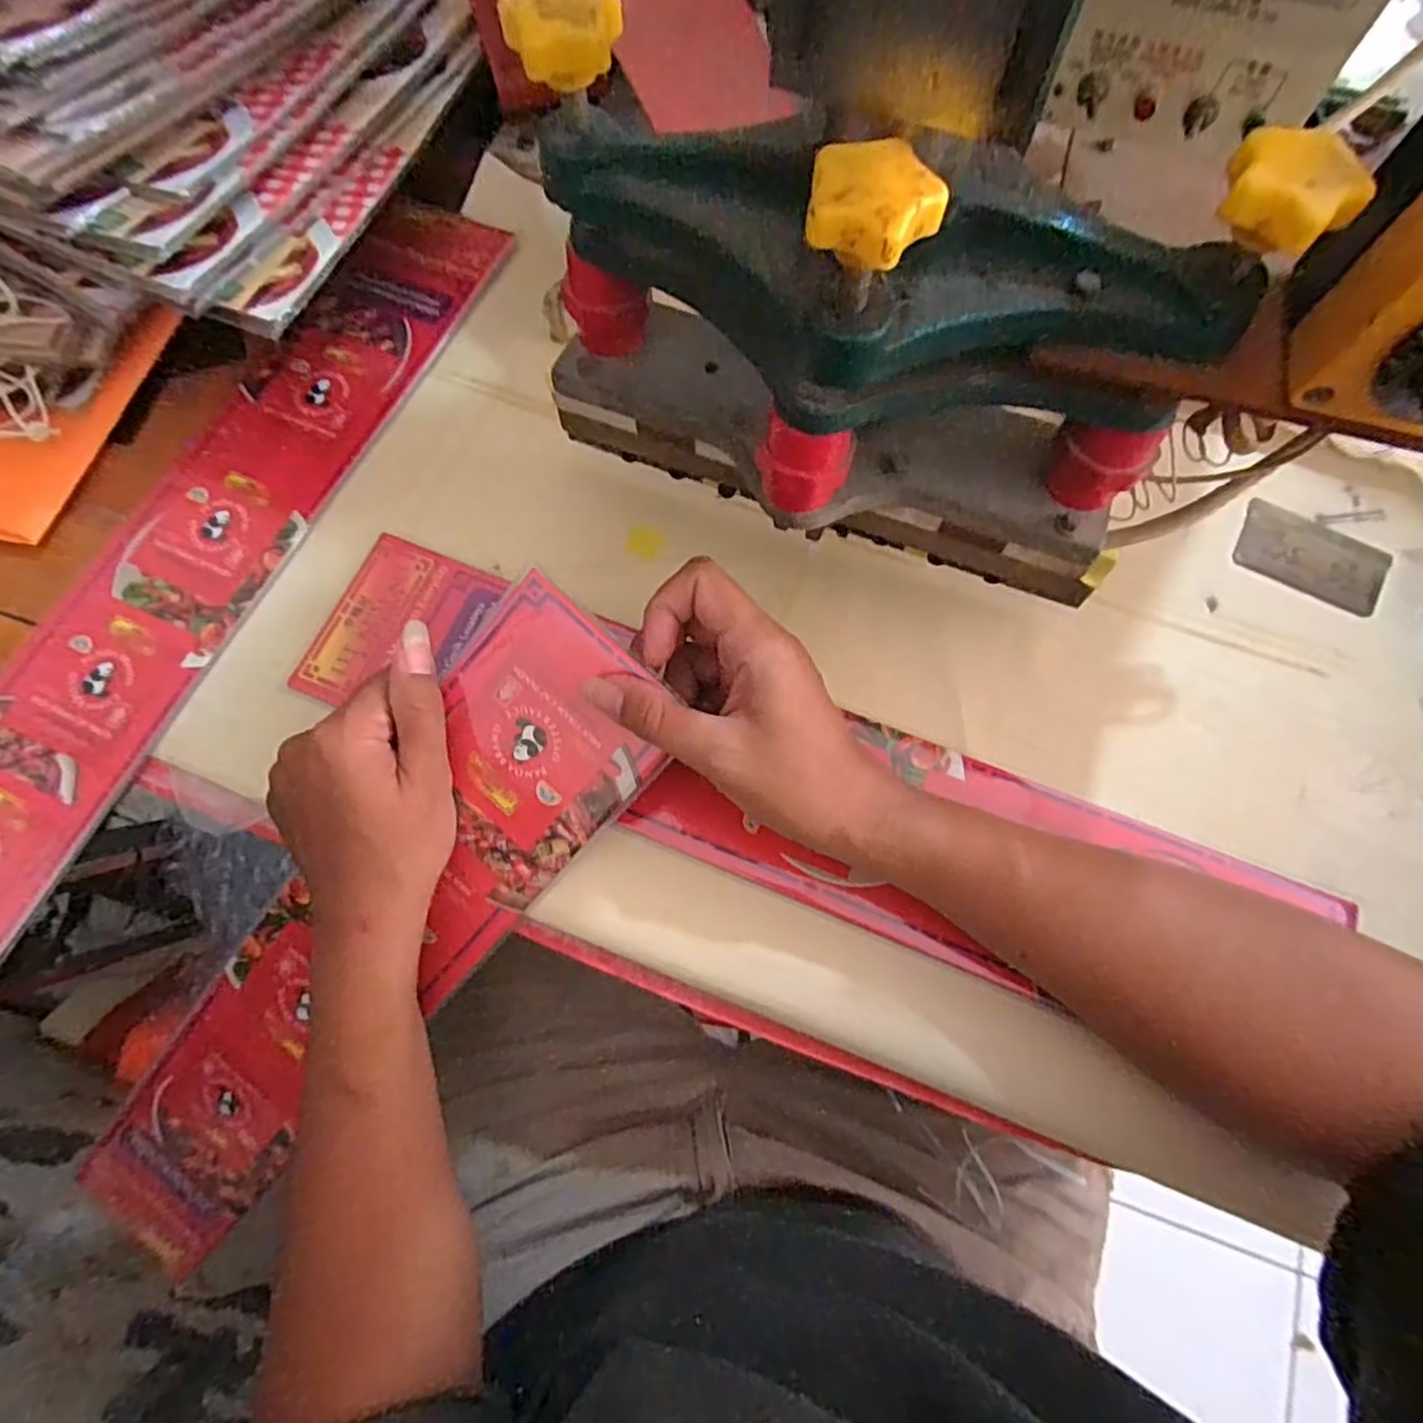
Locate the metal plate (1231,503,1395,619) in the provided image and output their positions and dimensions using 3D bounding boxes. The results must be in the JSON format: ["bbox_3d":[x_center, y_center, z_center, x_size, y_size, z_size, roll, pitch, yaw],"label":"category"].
[{"bbox_3d":[0.350,-0.090,0.414,0.079,0.004,0.049,31,75,14],"label":"metal plate"}]

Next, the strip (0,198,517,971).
[{"bbox_3d":[-0.298,-0.106,0.414,0.109,0.010,0.537,23,75,8],"label":"strip"}]

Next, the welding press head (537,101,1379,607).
[{"bbox_3d":[0.050,-0.133,0.269,0.252,0.160,0.073,18,73,6],"label":"welding press head"}]

